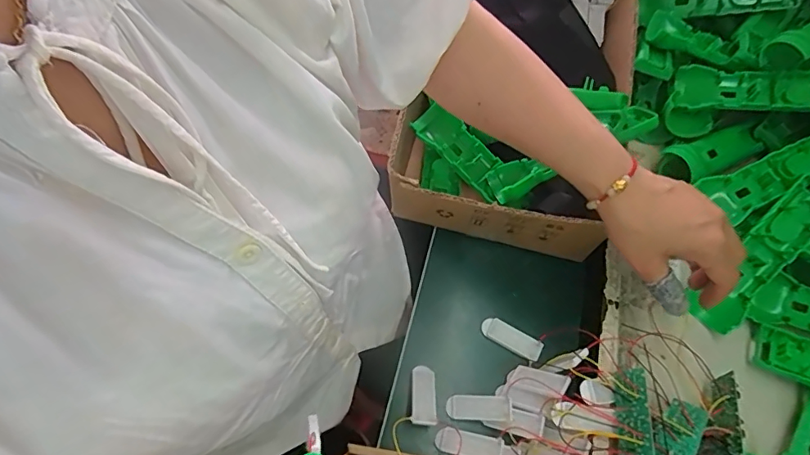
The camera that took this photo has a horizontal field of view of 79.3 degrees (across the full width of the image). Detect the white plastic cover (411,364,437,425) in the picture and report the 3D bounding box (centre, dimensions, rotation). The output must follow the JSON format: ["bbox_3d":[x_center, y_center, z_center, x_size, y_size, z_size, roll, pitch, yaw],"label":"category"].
[{"bbox_3d":[0.016,0.148,0.434,0.021,0.005,0.057,4,39,-2],"label":"white plastic cover"}]

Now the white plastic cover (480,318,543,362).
[{"bbox_3d":[0.104,0.109,0.476,0.061,0.015,0.021,26,64,10],"label":"white plastic cover"}]

